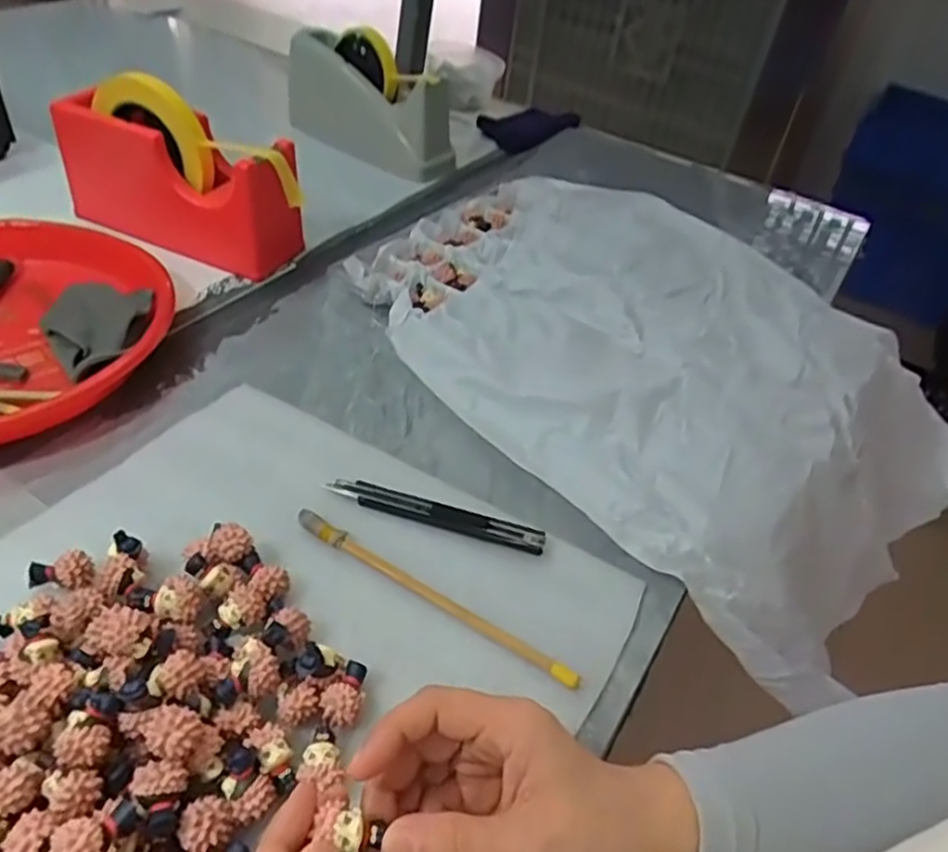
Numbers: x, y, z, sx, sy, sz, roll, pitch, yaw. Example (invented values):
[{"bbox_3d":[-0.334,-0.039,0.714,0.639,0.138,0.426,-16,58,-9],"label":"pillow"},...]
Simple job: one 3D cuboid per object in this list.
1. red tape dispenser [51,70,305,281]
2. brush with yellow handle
[{"bbox_3d":[-0.251,-0.219,0.610,0.217,0.120,0.072,20,44,13],"label":"red tape dispenser"},{"bbox_3d":[-0.024,0.092,0.389,0.182,0.009,0.011,26,46,19],"label":"brush with yellow handle"}]

